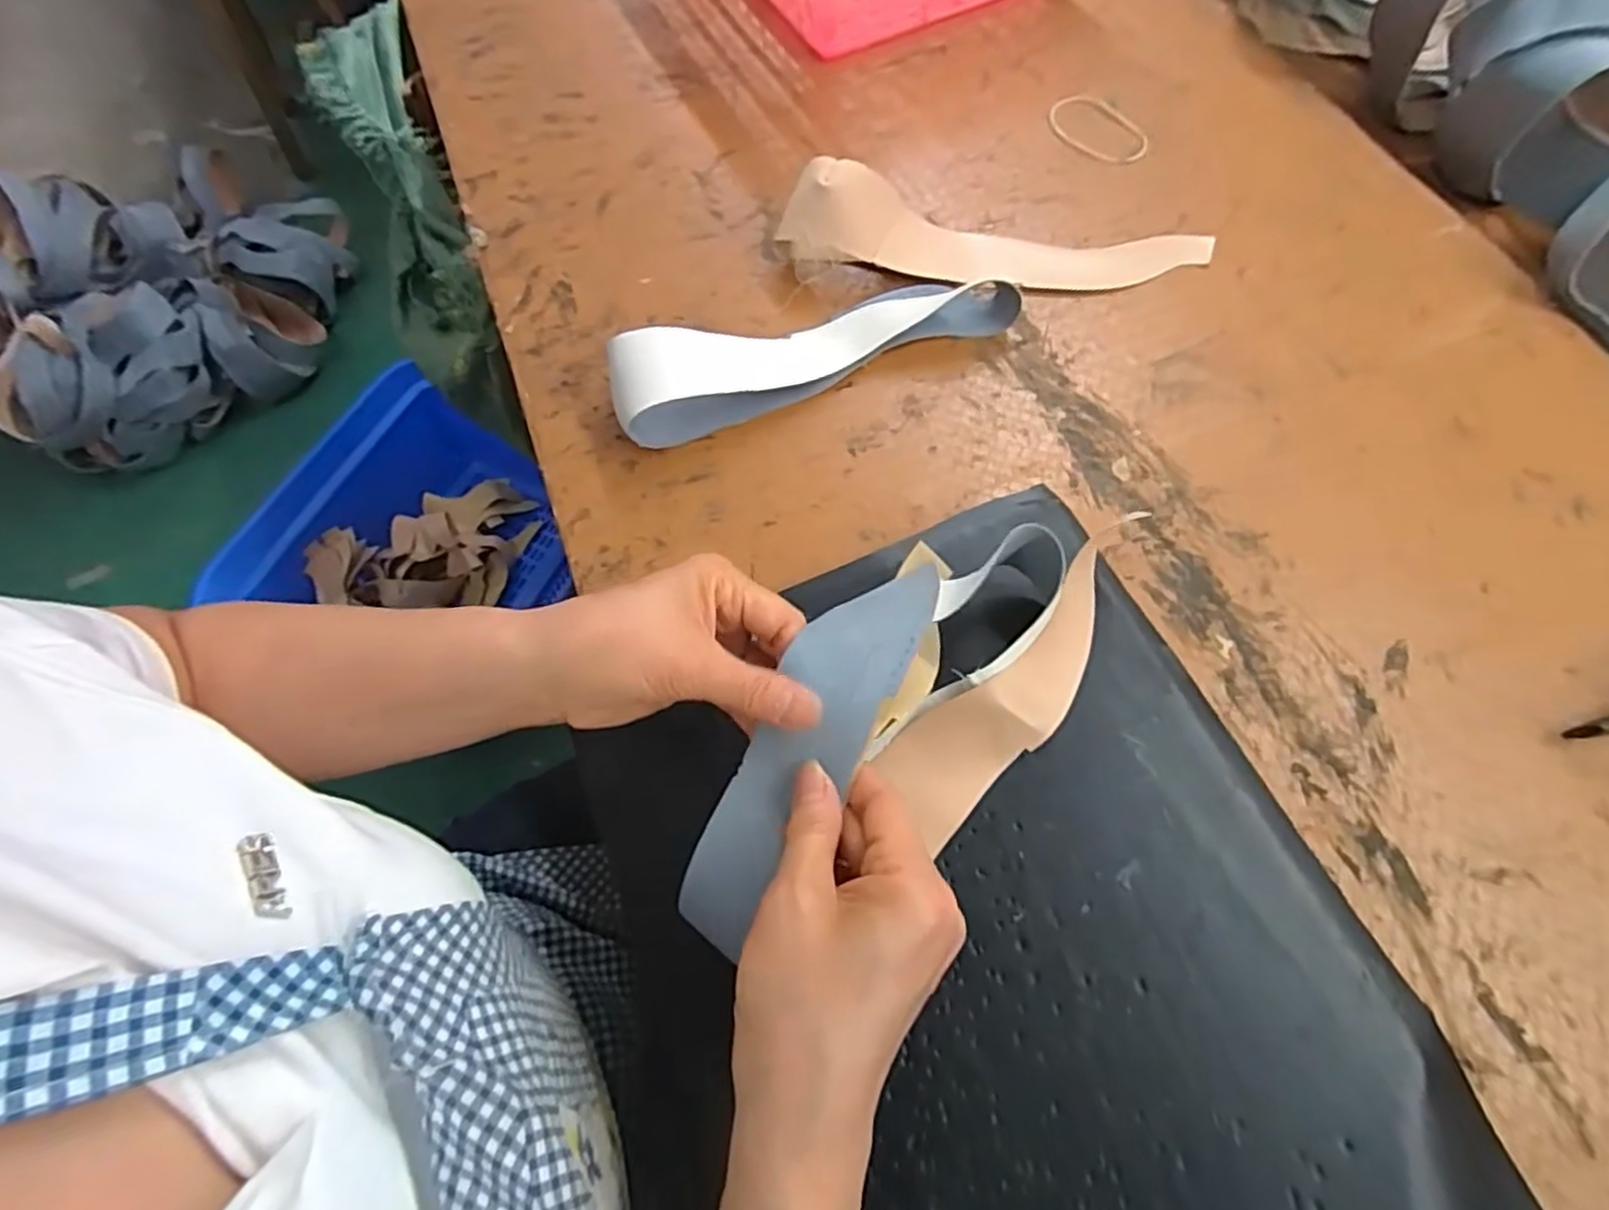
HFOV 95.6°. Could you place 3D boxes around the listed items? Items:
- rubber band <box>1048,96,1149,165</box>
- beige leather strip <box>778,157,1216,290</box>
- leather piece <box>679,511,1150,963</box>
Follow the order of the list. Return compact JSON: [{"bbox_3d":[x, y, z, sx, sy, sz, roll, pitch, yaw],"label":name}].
[{"bbox_3d":[0.240,-0.391,0.599,0.057,0.010,0.091,-32,69,-11],"label":"rubber band"},{"bbox_3d":[0.139,-0.269,0.519,0.312,0.049,0.060,3,67,4],"label":"beige leather strip"},{"bbox_3d":[0.050,0.052,0.340,0.104,0.081,0.251,36,65,17],"label":"leather piece"}]

